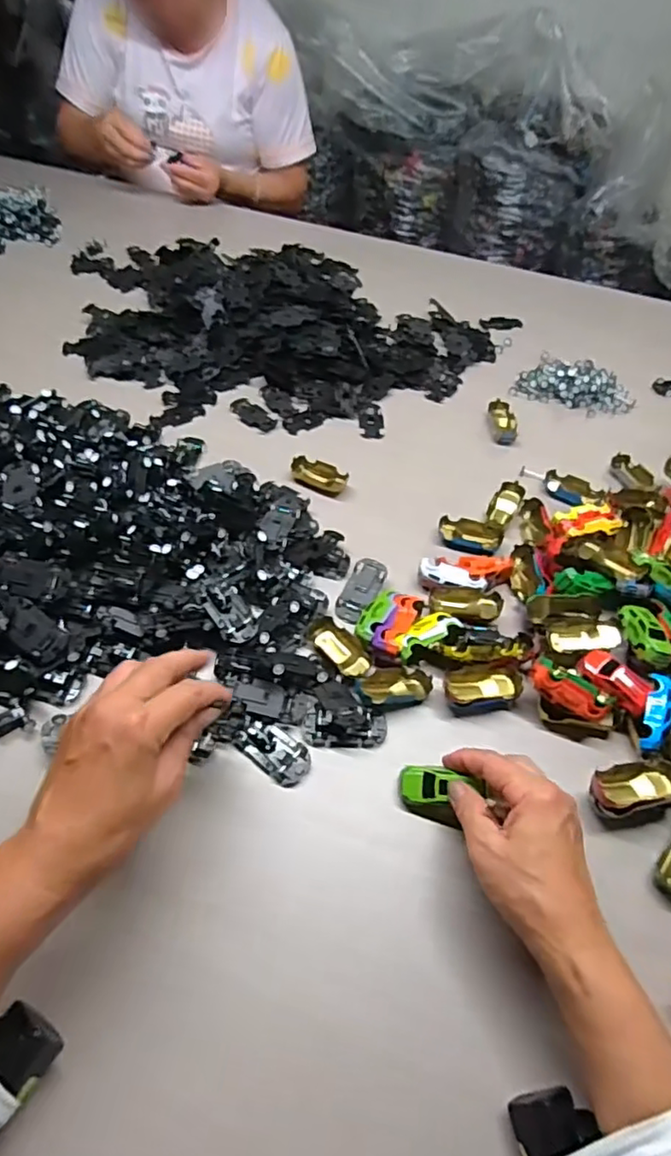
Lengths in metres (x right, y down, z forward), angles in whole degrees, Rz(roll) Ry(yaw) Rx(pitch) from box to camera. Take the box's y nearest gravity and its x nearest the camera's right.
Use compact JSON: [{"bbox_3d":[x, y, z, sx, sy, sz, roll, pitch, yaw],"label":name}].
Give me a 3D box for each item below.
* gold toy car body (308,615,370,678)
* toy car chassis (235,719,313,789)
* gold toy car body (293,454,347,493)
[{"bbox_3d":[0.004,0.061,0.516,0.030,0.021,0.071,-30,58,-23],"label":"gold toy car body"},{"bbox_3d":[-0.047,0.130,0.455,0.060,0.013,0.033,31,57,21],"label":"toy car chassis"},{"bbox_3d":[-0.016,-0.112,0.643,0.060,0.018,0.027,18,53,8],"label":"gold toy car body"}]

